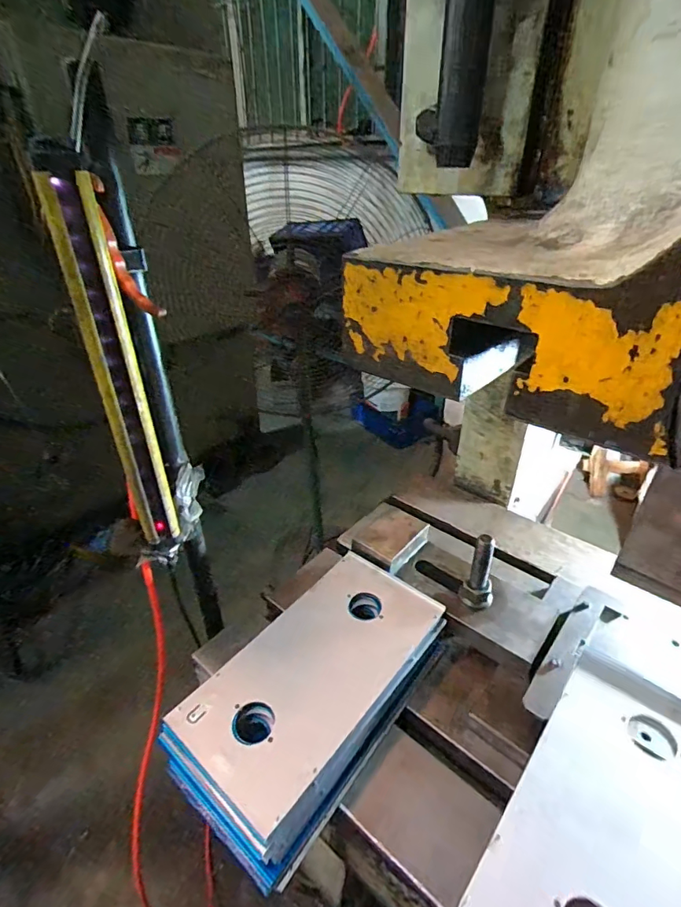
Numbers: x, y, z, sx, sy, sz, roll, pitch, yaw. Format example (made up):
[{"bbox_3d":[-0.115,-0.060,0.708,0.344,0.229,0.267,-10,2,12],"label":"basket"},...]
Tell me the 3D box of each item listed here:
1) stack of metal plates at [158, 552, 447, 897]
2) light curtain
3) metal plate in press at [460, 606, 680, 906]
[{"bbox_3d":[-0.031,0.243,0.491,0.164,0.076,0.300,24,38,33],"label":"stack of metal plates"},{"bbox_3d":[-0.200,-0.058,0.424,0.051,0.357,0.056,-11,33,-19],"label":"light curtain"},{"bbox_3d":[0.252,0.277,0.393,0.144,0.014,0.346,25,40,34],"label":"metal plate in press"}]

